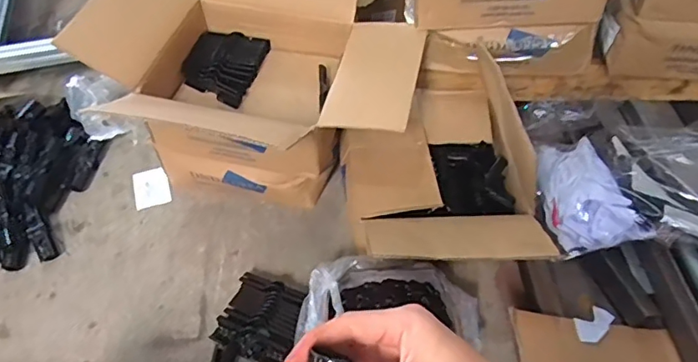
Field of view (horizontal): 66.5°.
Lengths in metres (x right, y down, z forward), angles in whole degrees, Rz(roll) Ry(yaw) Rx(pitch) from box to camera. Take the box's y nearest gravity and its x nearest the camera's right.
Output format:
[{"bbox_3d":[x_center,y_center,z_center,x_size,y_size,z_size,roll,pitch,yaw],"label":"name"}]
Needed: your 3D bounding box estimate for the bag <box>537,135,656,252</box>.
[{"bbox_3d":[0.391,0.023,0.914,0.105,0.116,0.227,-23,54,-18],"label":"bag"}]

